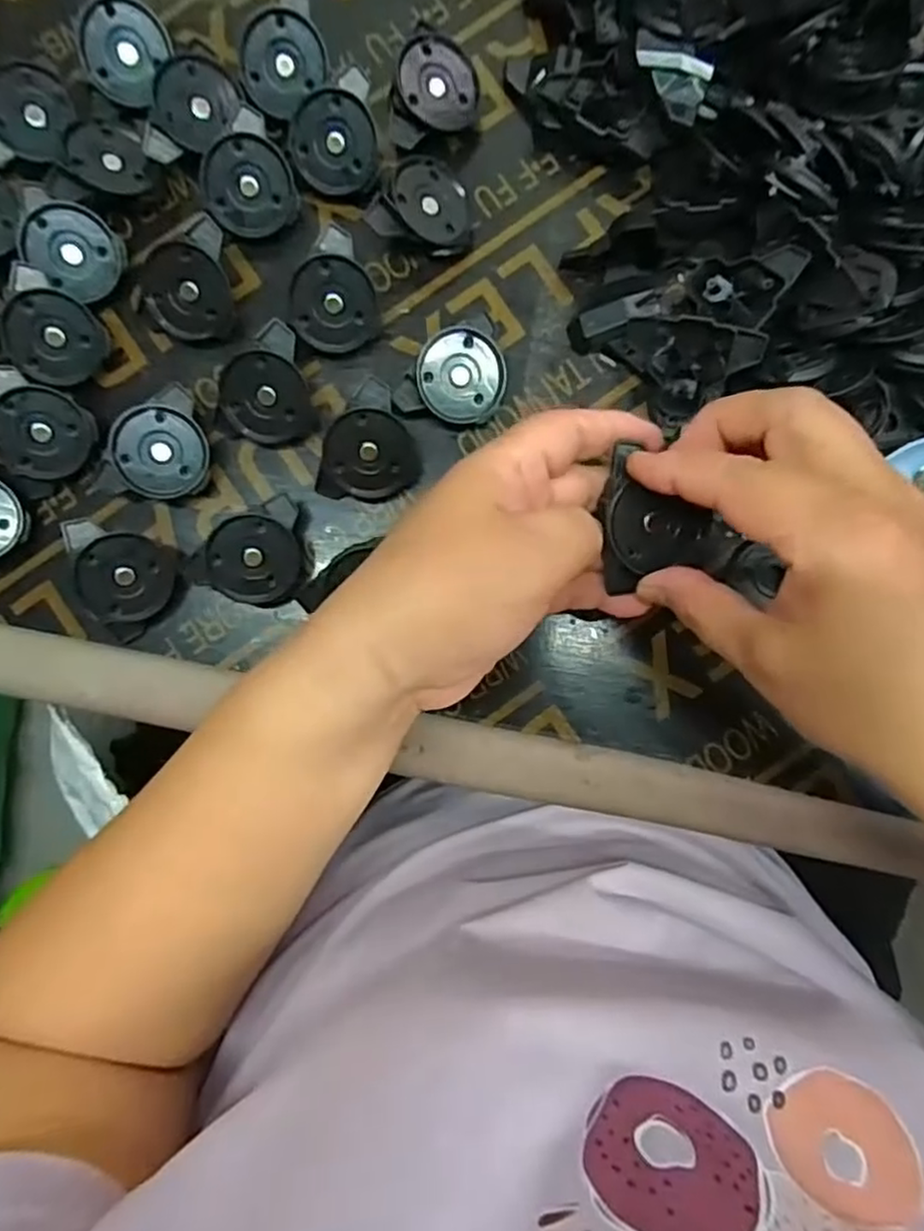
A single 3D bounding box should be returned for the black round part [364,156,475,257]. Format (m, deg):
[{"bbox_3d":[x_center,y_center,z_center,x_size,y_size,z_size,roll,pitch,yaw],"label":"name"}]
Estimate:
[{"bbox_3d":[-0.019,-0.199,0.332,0.049,0.018,0.041,6,92,-26],"label":"black round part"}]

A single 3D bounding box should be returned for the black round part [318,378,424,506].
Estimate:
[{"bbox_3d":[-0.044,-0.077,0.331,0.046,0.012,0.055,37,97,-24],"label":"black round part"}]

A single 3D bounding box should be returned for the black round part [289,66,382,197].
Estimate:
[{"bbox_3d":[-0.062,-0.232,0.332,0.041,0.008,0.048,-6,114,5],"label":"black round part"}]

